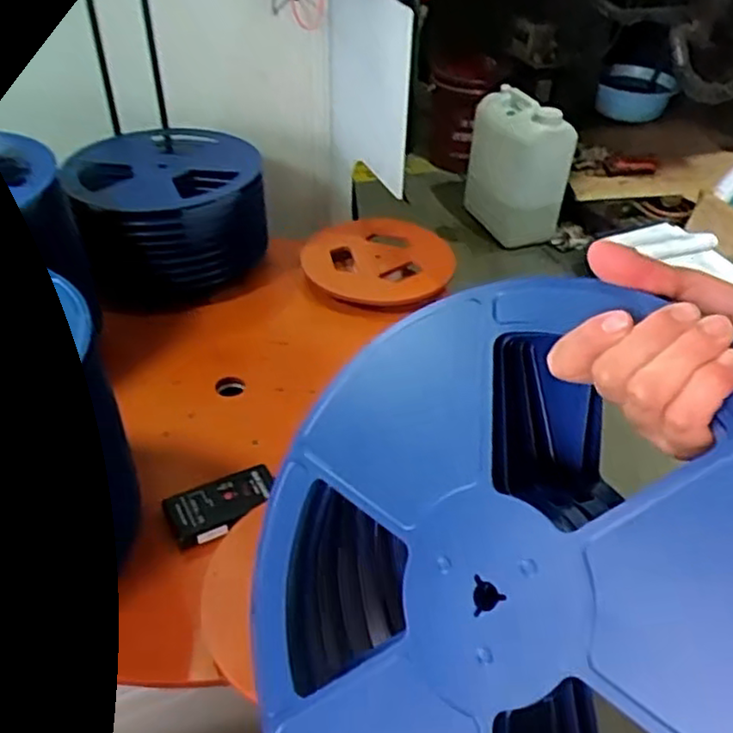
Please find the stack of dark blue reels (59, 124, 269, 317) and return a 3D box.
[{"bbox_3d":[-0.329,-0.255,1.173,0.297,0.195,0.299,-16,43,-20],"label":"stack of dark blue reels"}]

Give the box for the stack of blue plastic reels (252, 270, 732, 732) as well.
[{"bbox_3d":[0.074,0.119,0.356,0.312,0.309,0.073,34,5,39],"label":"stack of blue plastic reels"}]

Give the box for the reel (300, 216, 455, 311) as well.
[{"bbox_3d":[0.020,-0.184,1.228,0.263,0.045,0.229,1,40,-1],"label":"reel"}]

